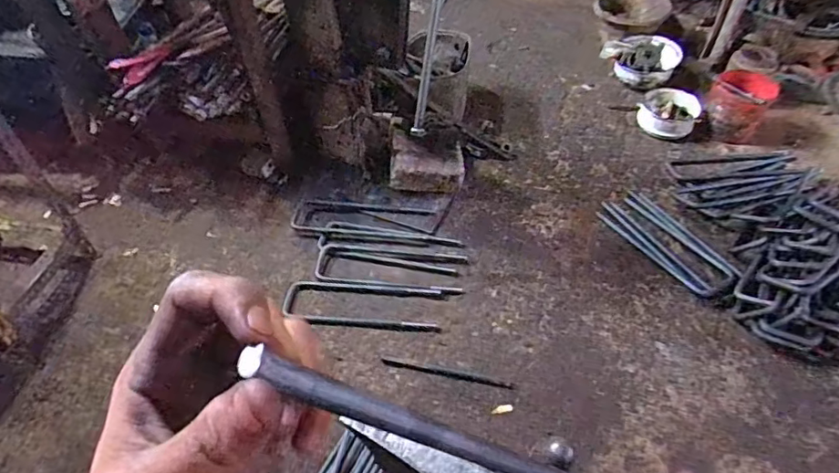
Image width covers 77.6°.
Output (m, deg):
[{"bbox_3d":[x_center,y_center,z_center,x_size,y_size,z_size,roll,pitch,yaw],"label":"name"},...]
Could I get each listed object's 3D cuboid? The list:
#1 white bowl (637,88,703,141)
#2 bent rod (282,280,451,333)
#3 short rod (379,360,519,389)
[{"bbox_3d":[0.788,-0.391,1.653,0.167,0.104,0.167,-2,46,3],"label":"white bowl"},{"bbox_3d":[-0.127,0.155,1.205,0.374,0.018,0.131,3,46,6],"label":"bent rod"},{"bbox_3d":[0.058,0.285,1.086,0.275,0.009,0.016,8,47,12],"label":"short rod"}]

